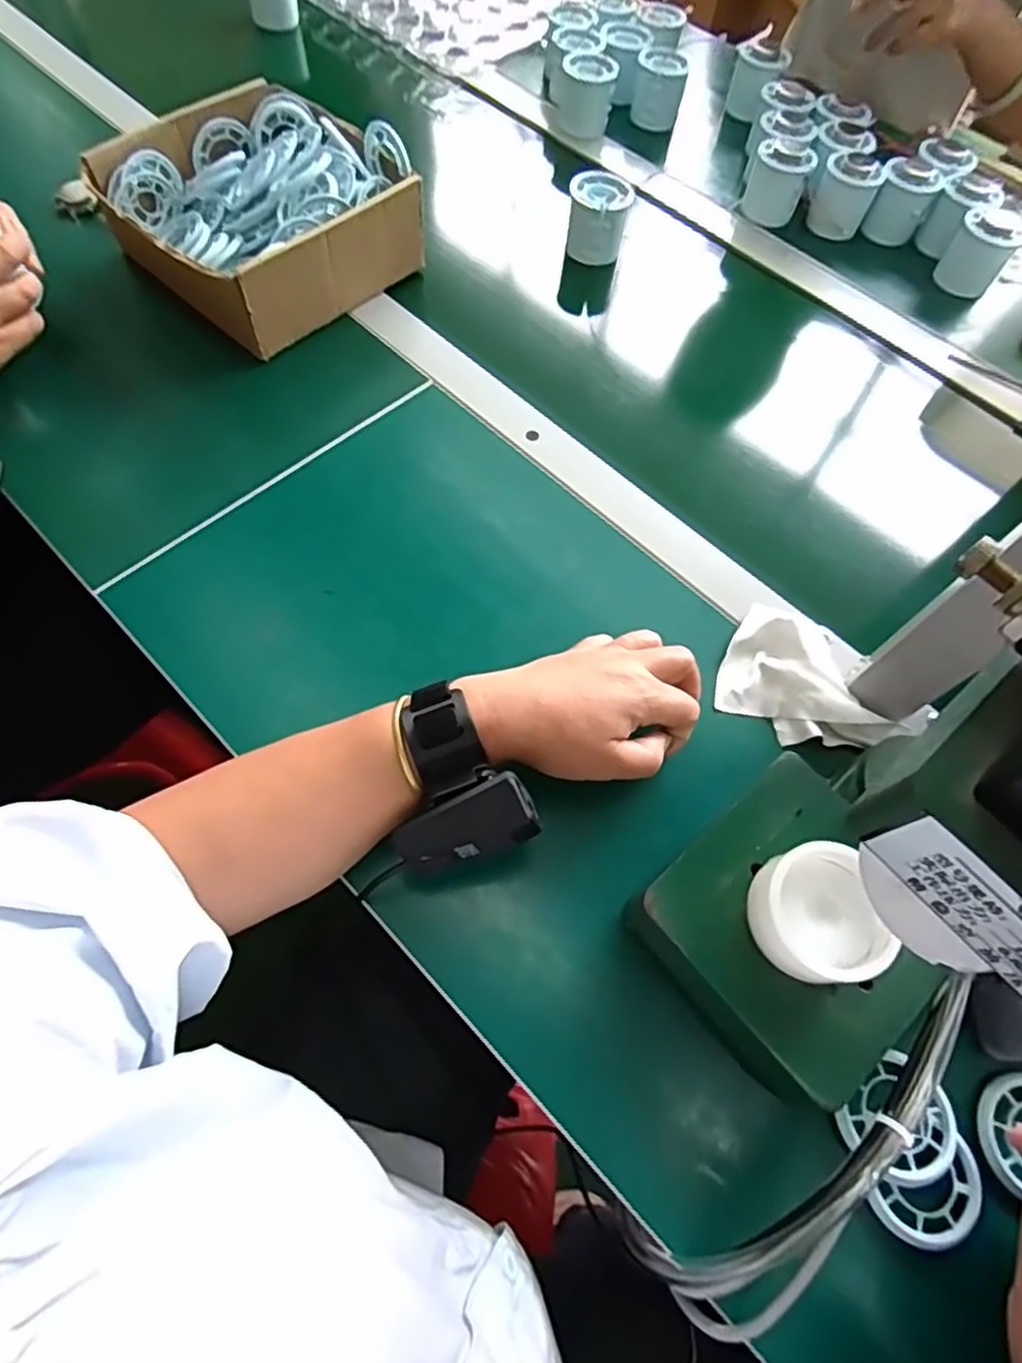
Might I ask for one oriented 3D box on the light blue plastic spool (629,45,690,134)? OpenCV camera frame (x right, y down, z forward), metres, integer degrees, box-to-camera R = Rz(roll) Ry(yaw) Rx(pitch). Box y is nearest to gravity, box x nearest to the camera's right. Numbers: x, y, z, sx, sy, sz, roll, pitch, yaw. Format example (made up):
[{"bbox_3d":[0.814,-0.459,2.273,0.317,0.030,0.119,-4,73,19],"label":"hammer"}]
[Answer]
[{"bbox_3d":[0.159,-0.638,0.731,0.054,0.056,0.043,12,64,2],"label":"light blue plastic spool"}]

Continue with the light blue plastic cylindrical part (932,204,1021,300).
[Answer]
[{"bbox_3d":[0.440,-0.405,0.635,0.051,0.061,0.049,32,66,11],"label":"light blue plastic cylindrical part"}]

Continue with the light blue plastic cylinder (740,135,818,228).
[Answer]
[{"bbox_3d":[0.260,-0.489,0.660,0.052,0.054,0.057,19,64,6],"label":"light blue plastic cylinder"}]

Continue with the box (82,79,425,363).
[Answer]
[{"bbox_3d":[-0.214,-0.393,0.577,0.218,0.085,0.213,37,67,14],"label":"box"}]

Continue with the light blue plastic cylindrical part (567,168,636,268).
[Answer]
[{"bbox_3d":[0.080,-0.420,0.613,0.052,0.048,0.064,5,64,-1],"label":"light blue plastic cylindrical part"}]

